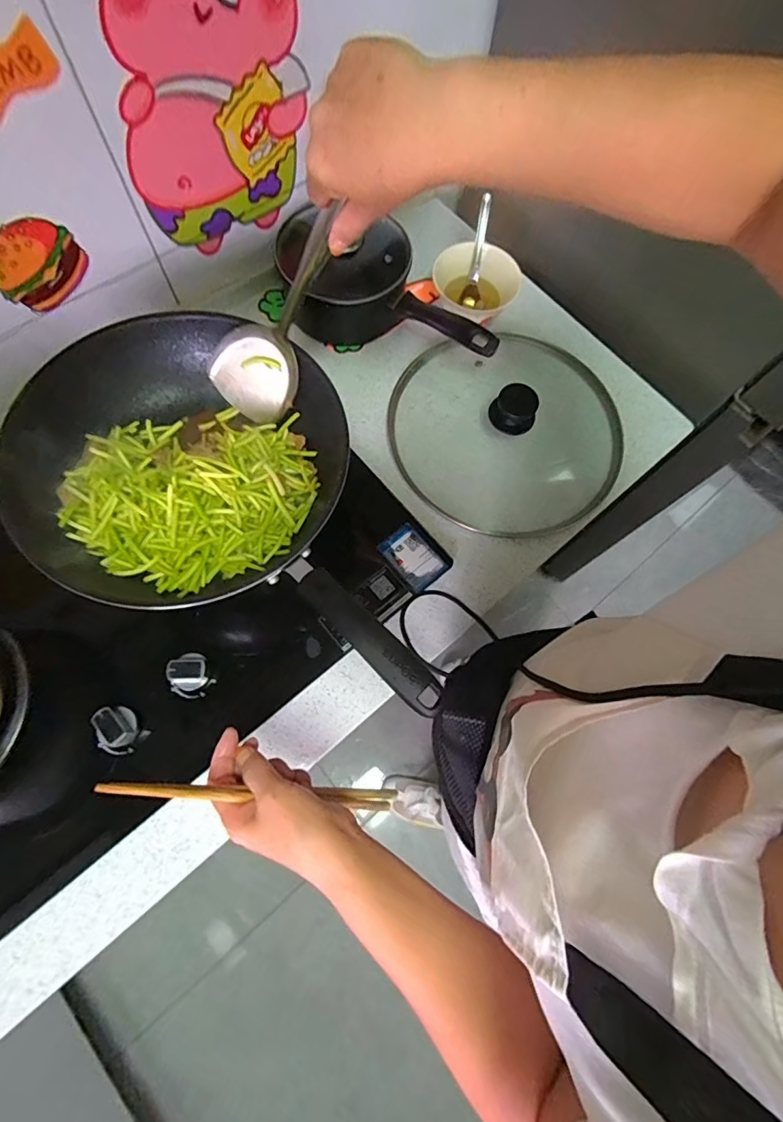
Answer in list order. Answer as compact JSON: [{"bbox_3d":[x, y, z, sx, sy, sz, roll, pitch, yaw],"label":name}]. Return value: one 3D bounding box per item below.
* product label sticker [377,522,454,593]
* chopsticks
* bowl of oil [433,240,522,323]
[{"bbox_3d":[0.030,-0.007,0.617,0.062,0.008,0.084,-41,78,-14],"label":"product label sticker"},{"bbox_3d":[-0.091,0.182,0.373,0.244,0.013,0.016,21,67,-34],"label":"chopsticks"},{"bbox_3d":[0.112,-0.394,0.708,0.120,0.070,0.125,1,71,-2],"label":"bowl of oil"}]

